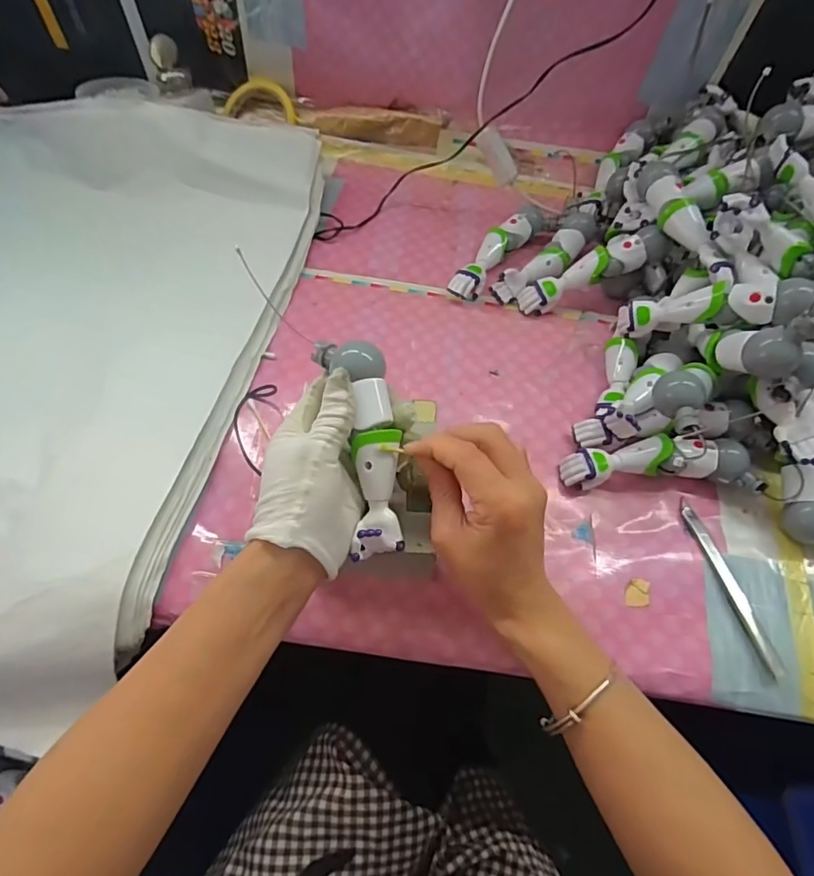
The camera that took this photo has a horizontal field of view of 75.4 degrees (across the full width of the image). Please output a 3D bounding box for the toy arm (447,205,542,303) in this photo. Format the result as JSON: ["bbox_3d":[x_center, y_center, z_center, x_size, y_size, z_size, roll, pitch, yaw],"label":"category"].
[{"bbox_3d":[0.094,-0.196,0.559,0.034,0.029,0.149,36,65,19],"label":"toy arm"}]

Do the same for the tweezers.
[{"bbox_3d":[0.236,0.106,0.387,0.013,0.008,0.132,-12,60,-8],"label":"tweezers"}]

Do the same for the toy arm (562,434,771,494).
[{"bbox_3d":[0.200,0.023,0.425,0.144,0.036,0.040,4,59,1],"label":"toy arm"}]

